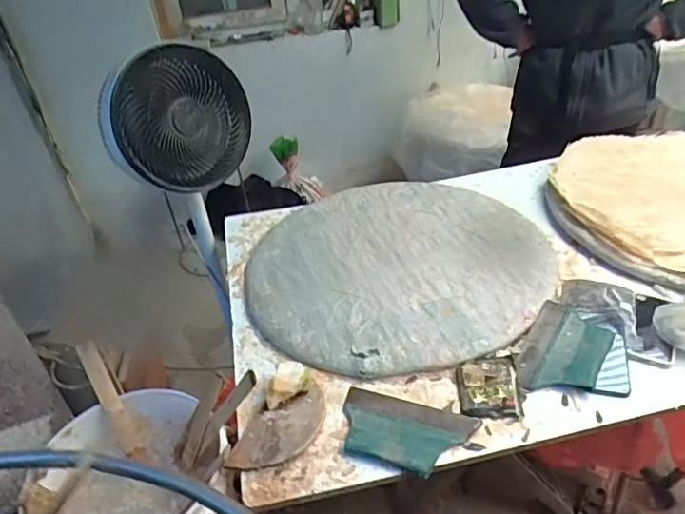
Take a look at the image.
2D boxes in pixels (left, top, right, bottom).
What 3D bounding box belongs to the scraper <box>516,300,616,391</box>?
[{"bbox_3d":[0.361,0.153,0.884,0.118,0.011,0.177,14,47,35],"label":"scraper"}]

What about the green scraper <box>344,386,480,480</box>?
[{"bbox_3d":[0.085,0.252,0.798,0.198,0.020,0.125,9,39,21],"label":"green scraper"}]

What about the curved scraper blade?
[{"bbox_3d":[-0.084,0.254,0.820,0.091,0.010,0.184,17,38,21],"label":"curved scraper blade"}]

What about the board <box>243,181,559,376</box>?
[{"bbox_3d":[0.119,0.002,1.139,0.581,0.043,0.622,-5,36,4],"label":"board"}]

